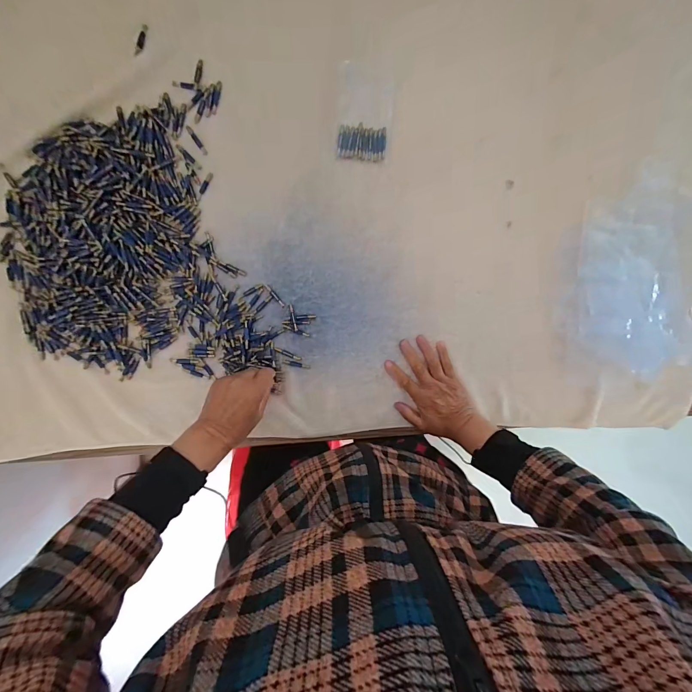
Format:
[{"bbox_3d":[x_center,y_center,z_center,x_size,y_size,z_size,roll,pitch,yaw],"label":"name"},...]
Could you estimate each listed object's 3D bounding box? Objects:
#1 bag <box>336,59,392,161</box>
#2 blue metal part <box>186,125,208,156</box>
[{"bbox_3d":[0.026,-0.320,0.450,0.074,0.013,0.121,0,98,-5],"label":"bag"},{"bbox_3d":[-0.200,-0.275,0.440,0.008,0.004,0.041,-33,100,0],"label":"blue metal part"}]

